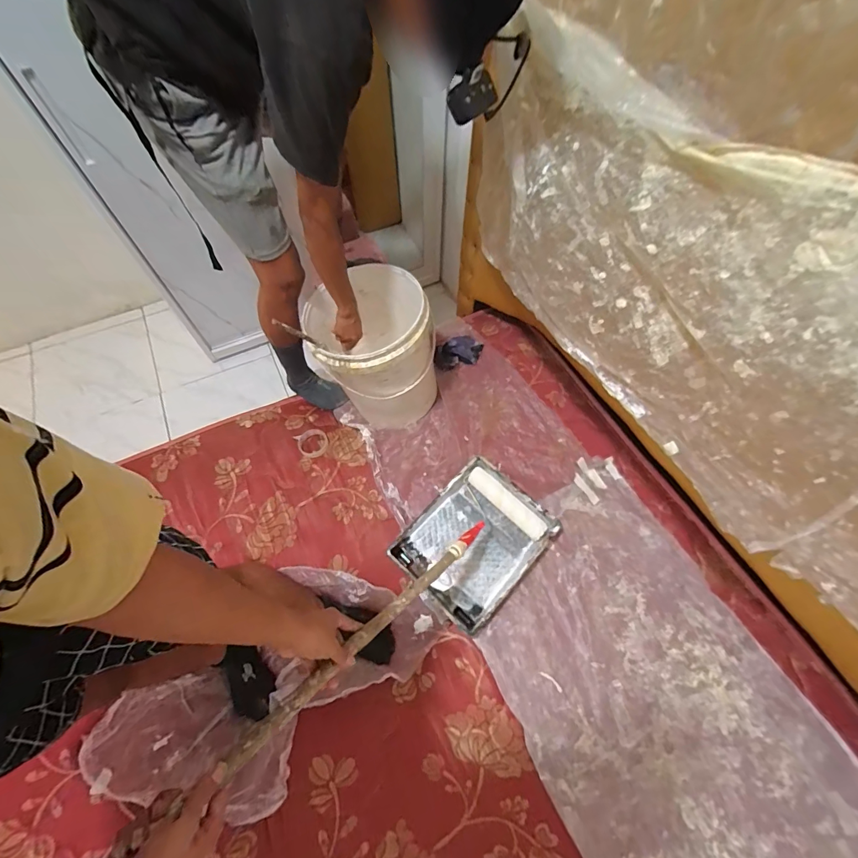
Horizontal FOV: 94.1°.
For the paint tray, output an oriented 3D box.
[{"bbox_3d":[0.120,0.292,1.023,0.288,0.058,0.350,39,70,20],"label":"paint tray"}]

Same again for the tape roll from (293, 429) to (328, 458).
[{"bbox_3d":[-0.346,0.042,1.189,0.087,0.018,0.092,-1,62,2],"label":"tape roll"}]

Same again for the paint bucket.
[{"bbox_3d":[-0.150,-0.211,1.121,0.301,0.364,0.301,0,61,1],"label":"paint bucket"}]

